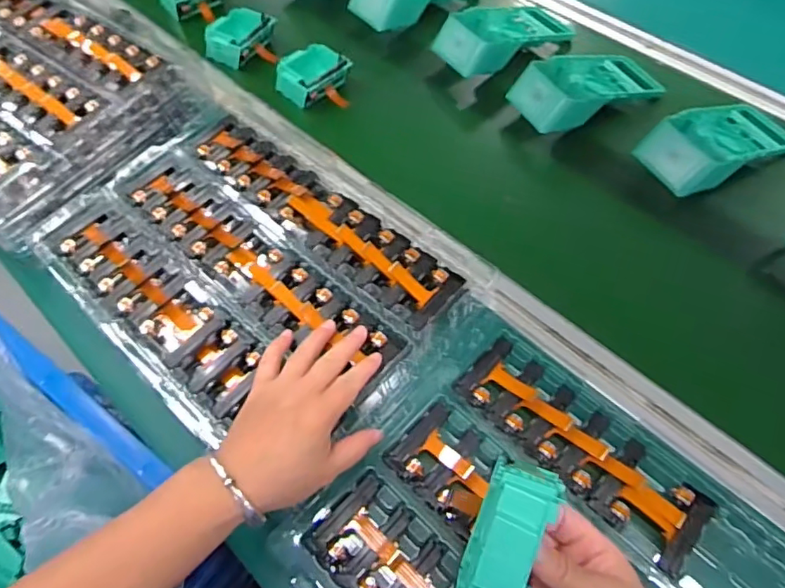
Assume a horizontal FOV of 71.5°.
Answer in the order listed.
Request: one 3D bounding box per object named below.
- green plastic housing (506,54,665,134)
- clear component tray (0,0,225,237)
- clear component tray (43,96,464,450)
[{"bbox_3d":[0.236,-0.254,0.661,0.197,0.058,0.095,-26,62,-13],"label":"green plastic housing"},{"bbox_3d":[-0.451,-0.259,0.631,0.438,0.049,0.275,34,66,20],"label":"clear component tray"},{"bbox_3d":[-0.145,-0.033,0.519,0.371,0.020,0.260,36,66,21],"label":"clear component tray"}]

